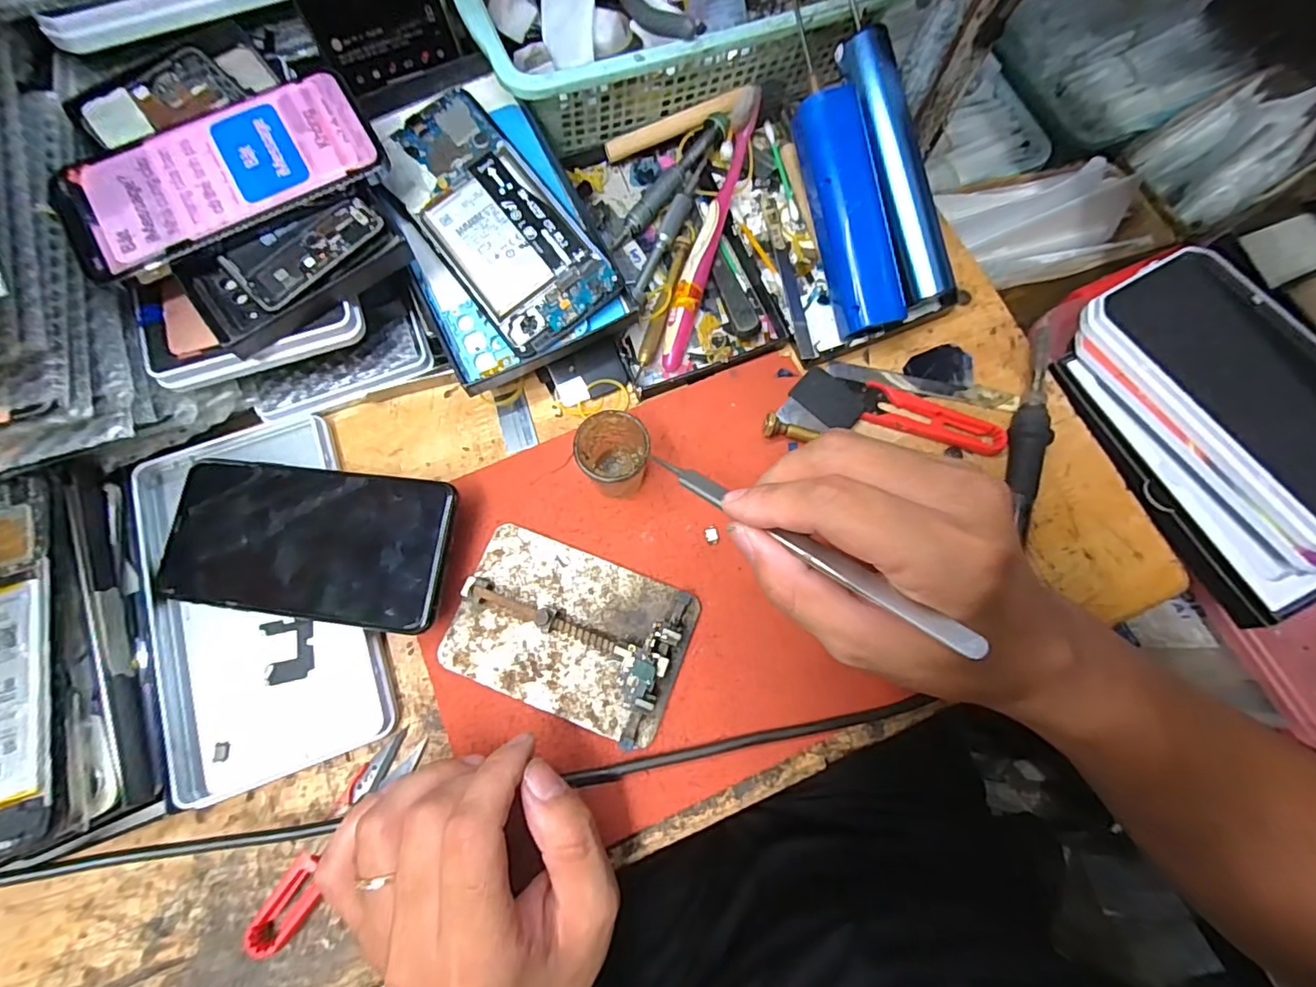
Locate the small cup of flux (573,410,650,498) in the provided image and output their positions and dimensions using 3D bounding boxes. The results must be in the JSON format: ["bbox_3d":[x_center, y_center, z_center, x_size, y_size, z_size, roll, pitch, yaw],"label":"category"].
[{"bbox_3d":[-0.023,-0.019,0.296,0.035,0.047,0.033,1,75,-1],"label":"small cup of flux"}]

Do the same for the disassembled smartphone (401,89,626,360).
[{"bbox_3d":[-0.090,-0.151,0.307,0.068,0.007,0.150,-37,85,-2],"label":"disassembled smartphone"}]

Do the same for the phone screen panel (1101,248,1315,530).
[{"bbox_3d":[0.342,-0.063,0.317,0.099,0.011,0.174,-26,72,-11],"label":"phone screen panel"}]

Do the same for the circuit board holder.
[{"bbox_3d":[-0.045,0.070,0.285,0.115,0.018,0.081,21,75,4],"label":"circuit board holder"}]

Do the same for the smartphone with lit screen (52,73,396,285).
[{"bbox_3d":[-0.208,-0.154,0.269,0.140,0.008,0.064,-30,82,-11],"label":"smartphone with lit screen"}]

